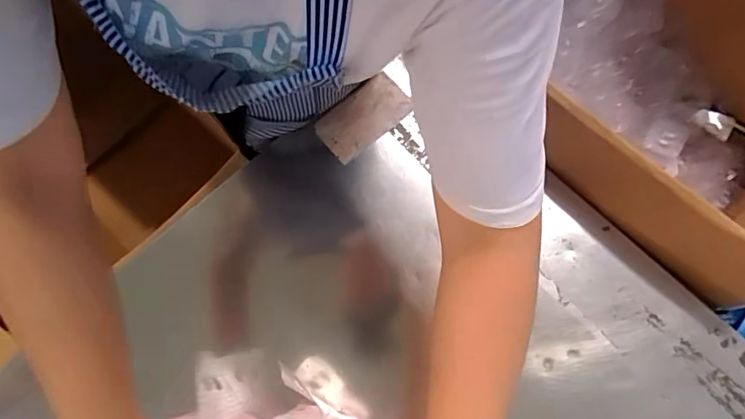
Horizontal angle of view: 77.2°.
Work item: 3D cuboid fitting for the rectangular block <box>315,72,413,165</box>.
[{"bbox_3d":[-0.012,-0.122,0.615,0.122,0.018,0.068,-43,77,-11],"label":"rectangular block"}]

